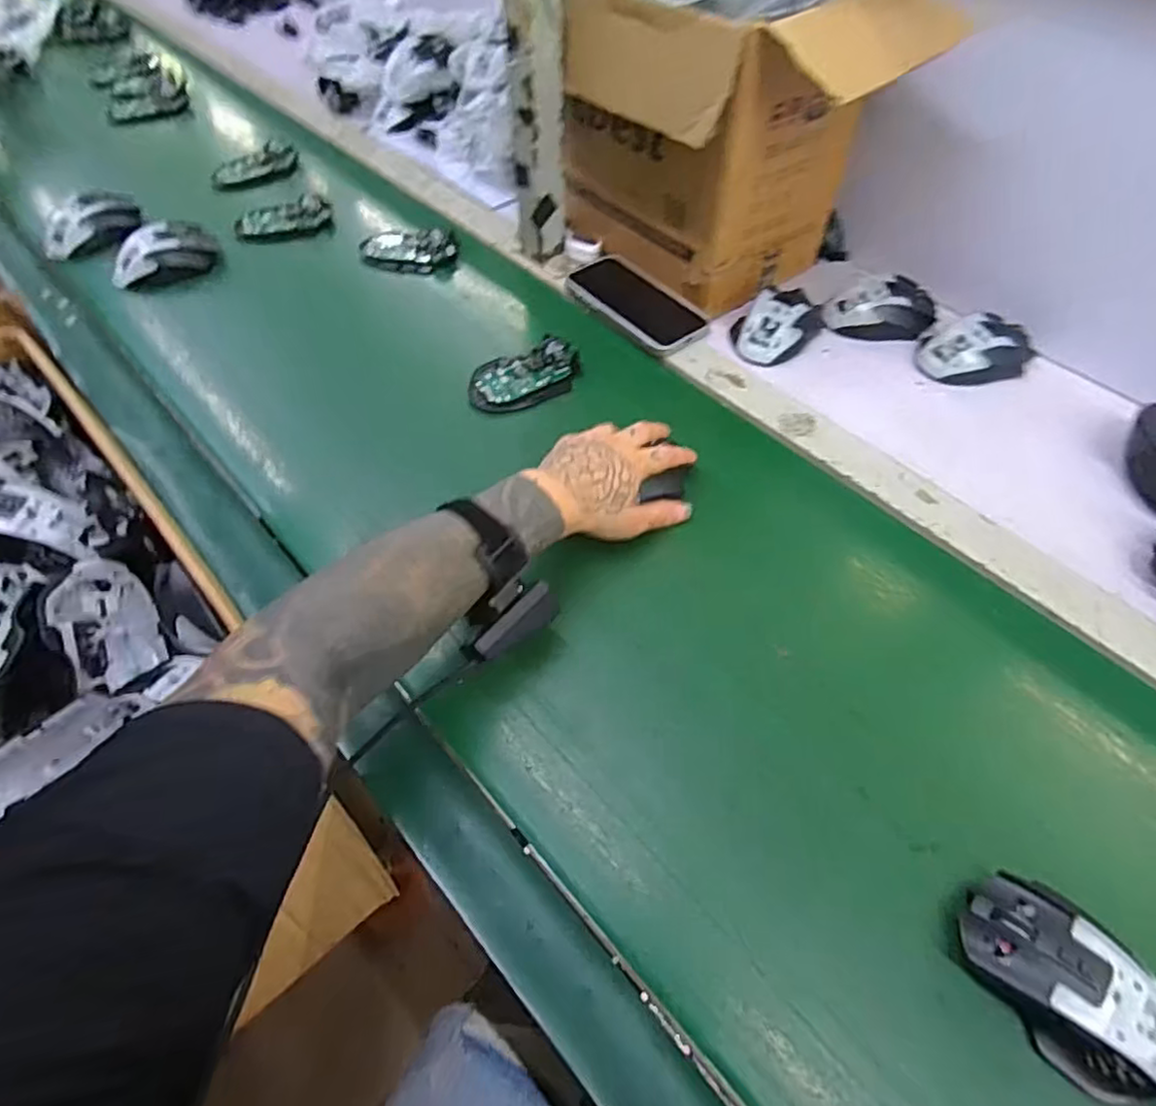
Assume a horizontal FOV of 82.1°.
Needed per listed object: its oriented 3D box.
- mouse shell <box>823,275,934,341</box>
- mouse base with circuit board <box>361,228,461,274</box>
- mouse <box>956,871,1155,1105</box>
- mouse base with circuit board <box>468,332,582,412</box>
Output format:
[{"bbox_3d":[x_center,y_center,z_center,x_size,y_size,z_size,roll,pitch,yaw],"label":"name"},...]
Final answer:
[{"bbox_3d":[0.320,-0.258,0.703,0.112,0.038,0.066,5,55,2],"label":"mouse shell"},{"bbox_3d":[-0.203,-0.360,0.781,0.113,0.026,0.057,8,55,4],"label":"mouse base with circuit board"},{"bbox_3d":[0.268,0.234,0.357,0.065,0.037,0.112,-35,63,-23],"label":"mouse"},{"bbox_3d":[-0.052,-0.178,0.657,0.111,0.024,0.068,-13,56,-11],"label":"mouse base with circuit board"}]

